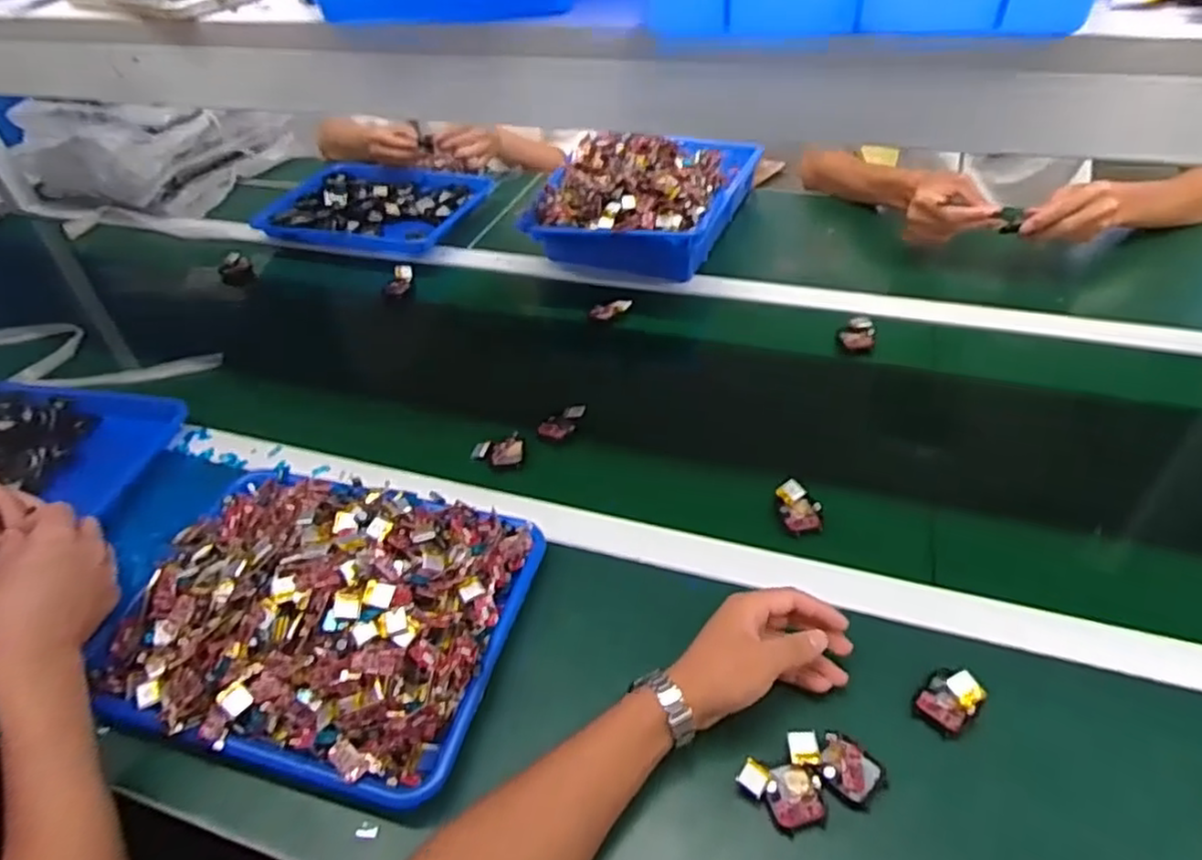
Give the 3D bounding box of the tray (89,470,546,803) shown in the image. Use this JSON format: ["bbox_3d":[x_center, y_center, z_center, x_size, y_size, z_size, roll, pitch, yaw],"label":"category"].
[{"bbox_3d":[-0.234,0.140,0.584,0.316,0.065,0.245,9,46,14],"label":"tray"}]

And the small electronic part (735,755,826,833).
[{"bbox_3d":[0.123,0.249,0.483,0.057,0.012,0.039,4,45,9],"label":"small electronic part"}]

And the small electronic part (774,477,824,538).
[{"bbox_3d":[0.187,0.071,0.663,0.037,0.014,0.053,-8,44,-2],"label":"small electronic part"}]

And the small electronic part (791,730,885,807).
[{"bbox_3d":[0.164,0.231,0.496,0.063,0.009,0.035,24,52,27],"label":"small electronic part"}]

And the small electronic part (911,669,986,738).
[{"bbox_3d":[0.255,0.197,0.518,0.048,0.011,0.034,-34,51,-26],"label":"small electronic part"}]

